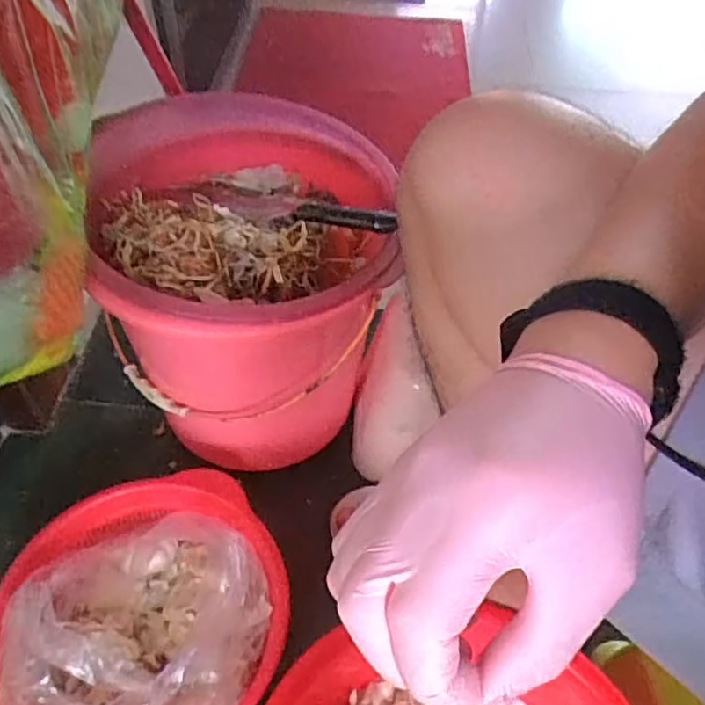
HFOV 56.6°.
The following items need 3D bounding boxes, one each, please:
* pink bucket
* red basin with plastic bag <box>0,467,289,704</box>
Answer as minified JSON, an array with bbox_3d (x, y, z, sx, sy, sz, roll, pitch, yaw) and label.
[{"bbox_3d":[-0.117,-0.074,0.764,0.295,0.308,0.347,-5,50,-8],"label":"pink bucket"},{"bbox_3d":[-0.195,0.257,0.620,0.251,0.123,0.260,1,49,-2],"label":"red basin with plastic bag"}]

